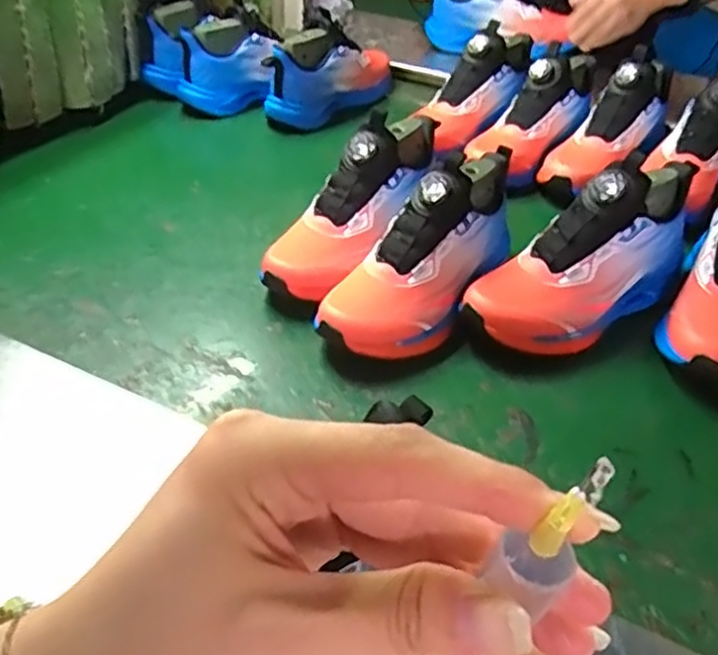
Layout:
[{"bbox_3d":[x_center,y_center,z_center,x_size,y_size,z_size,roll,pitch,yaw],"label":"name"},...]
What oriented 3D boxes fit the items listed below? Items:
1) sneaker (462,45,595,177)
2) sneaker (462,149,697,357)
[{"bbox_3d":[0.238,-0.287,0.928,0.227,0.099,0.079,-46,55,-10],"label":"sneaker"},{"bbox_3d":[0.213,-0.075,0.662,0.244,0.129,0.094,-27,48,-32],"label":"sneaker"}]

